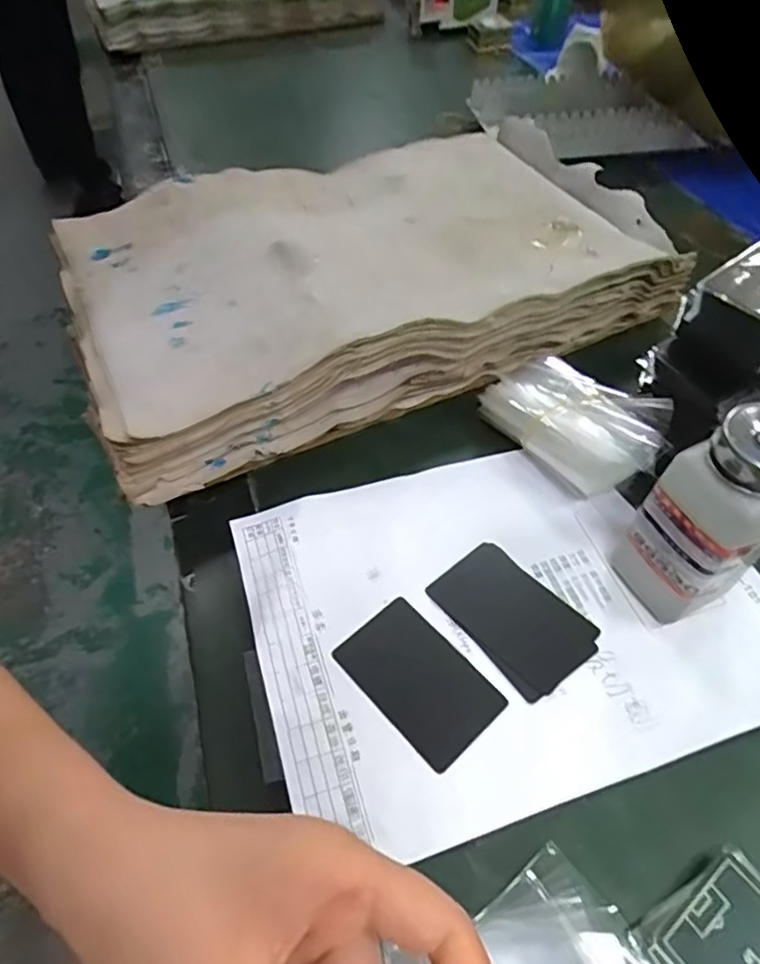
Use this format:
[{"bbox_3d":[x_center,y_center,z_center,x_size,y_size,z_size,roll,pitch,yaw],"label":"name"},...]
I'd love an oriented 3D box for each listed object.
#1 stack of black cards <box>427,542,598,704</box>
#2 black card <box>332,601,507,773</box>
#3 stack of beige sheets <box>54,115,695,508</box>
[{"bbox_3d":[0.077,0.077,0.359,0.058,0.005,0.088,-31,57,-22],"label":"stack of black cards"},{"bbox_3d":[0.021,0.106,0.334,0.052,0.004,0.083,-37,61,-23],"label":"black card"},{"bbox_3d":[-0.018,-0.172,0.500,0.443,0.086,0.260,-21,54,-16],"label":"stack of beige sheets"}]

